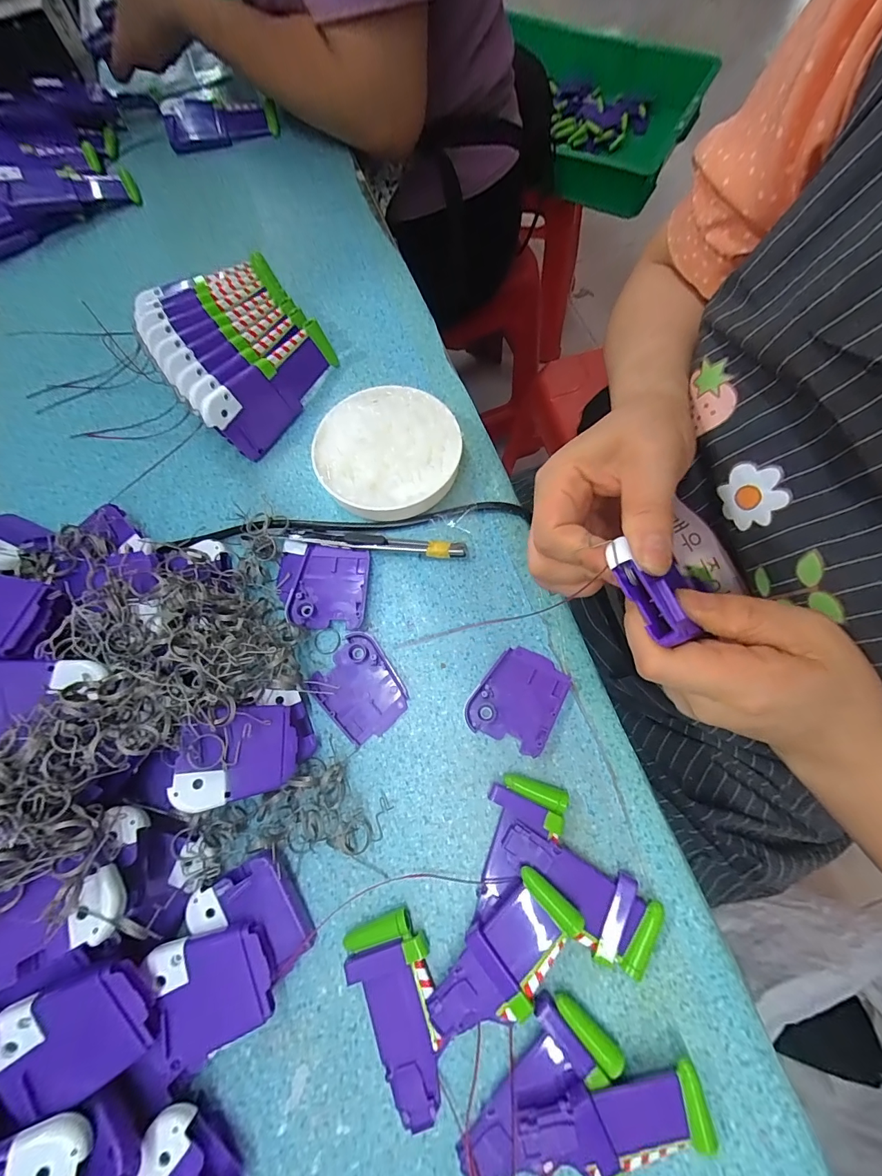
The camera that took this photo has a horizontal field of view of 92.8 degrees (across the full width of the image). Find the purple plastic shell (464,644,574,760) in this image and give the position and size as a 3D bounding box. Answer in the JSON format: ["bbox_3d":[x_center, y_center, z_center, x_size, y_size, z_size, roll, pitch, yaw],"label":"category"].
[{"bbox_3d":[0.051,0.070,0.273,0.052,0.006,0.061,27,74,10],"label":"purple plastic shell"}]

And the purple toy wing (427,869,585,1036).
[{"bbox_3d":[0.033,0.197,0.223,0.040,0.018,0.087,40,77,14],"label":"purple toy wing"}]

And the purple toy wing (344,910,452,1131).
[{"bbox_3d":[-0.021,0.227,0.223,0.042,0.011,0.089,-19,72,-5],"label":"purple toy wing"}]

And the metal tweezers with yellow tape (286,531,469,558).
[{"bbox_3d":[-0.045,-0.032,0.303,0.125,0.012,0.014,6,72,4],"label":"metal tweezers with yellow tape"}]

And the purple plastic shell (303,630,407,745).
[{"bbox_3d":[-0.053,0.066,0.279,0.051,0.005,0.061,-43,75,-12],"label":"purple plastic shell"}]

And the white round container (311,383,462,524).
[{"bbox_3d":[-0.039,-0.101,0.316,0.099,0.027,0.106,-1,71,2],"label":"white round container"}]

